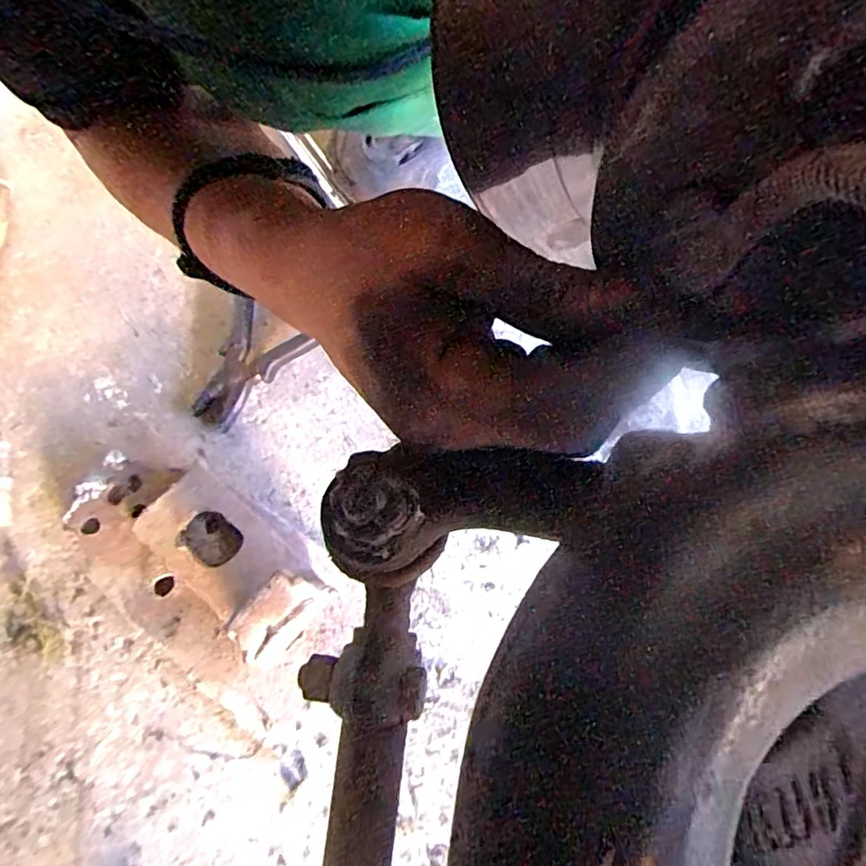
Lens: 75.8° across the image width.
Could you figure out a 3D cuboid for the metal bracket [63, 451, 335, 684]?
[{"bbox_3d":[-0.199,0.097,0.427,0.218,0.064,0.128,40,79,11],"label":"metal bracket"}]

